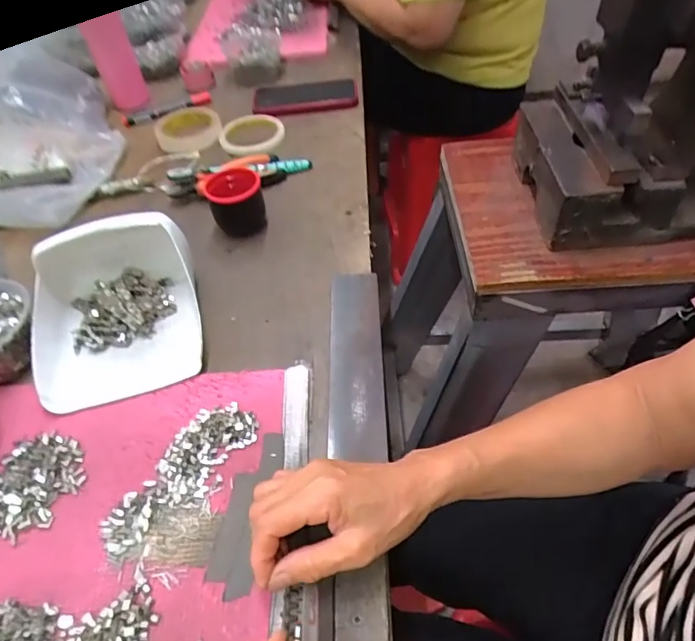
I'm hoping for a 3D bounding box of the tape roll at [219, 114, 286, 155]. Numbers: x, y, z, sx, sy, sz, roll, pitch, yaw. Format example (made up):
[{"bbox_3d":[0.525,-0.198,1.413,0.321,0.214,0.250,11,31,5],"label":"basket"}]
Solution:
[{"bbox_3d":[-0.143,-0.285,0.764,0.097,0.023,0.097,-3,50,2],"label":"tape roll"}]

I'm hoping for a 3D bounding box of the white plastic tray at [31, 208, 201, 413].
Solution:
[{"bbox_3d":[-0.229,-0.017,0.485,0.152,0.084,0.172,-13,50,-7],"label":"white plastic tray"}]

